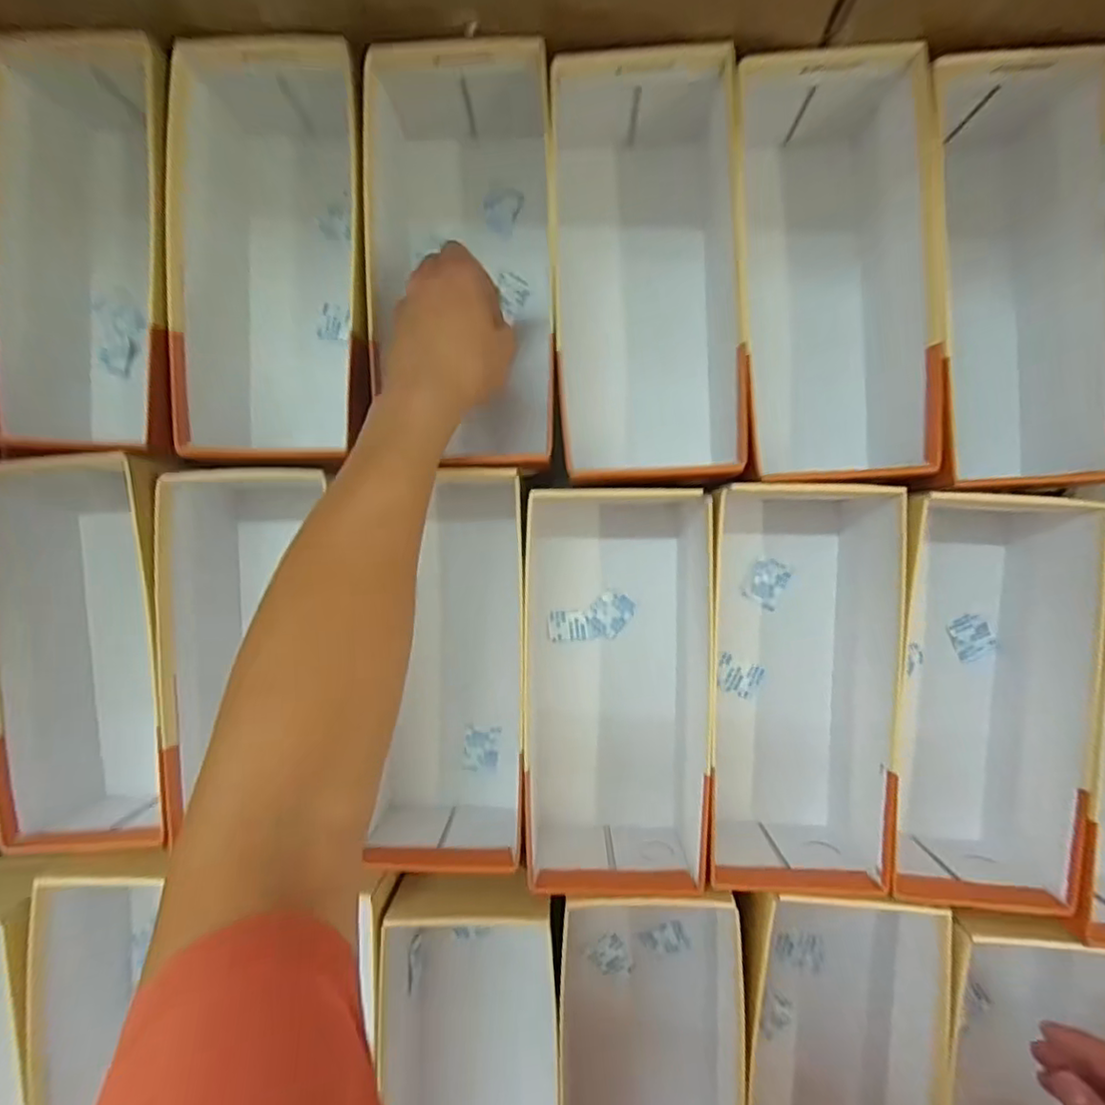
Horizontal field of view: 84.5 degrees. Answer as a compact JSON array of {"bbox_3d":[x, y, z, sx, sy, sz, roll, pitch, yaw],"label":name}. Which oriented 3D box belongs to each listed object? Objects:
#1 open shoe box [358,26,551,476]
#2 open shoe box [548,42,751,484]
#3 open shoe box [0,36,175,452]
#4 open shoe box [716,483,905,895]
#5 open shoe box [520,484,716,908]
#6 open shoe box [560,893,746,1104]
[{"bbox_3d":[-0.060,-0.207,0.452,0.135,0.090,0.266,-2,92,2],"label":"open shoe box"},{"bbox_3d":[0.068,-0.194,0.450,0.126,0.097,0.283,-2,92,2],"label":"open shoe box"},{"bbox_3d":[-0.328,-0.224,0.465,0.140,0.106,0.291,3,92,2],"label":"open shoe box"},{"bbox_3d":[0.183,0.096,0.452,0.148,0.091,0.282,0,92,2],"label":"open shoe box"},{"bbox_3d":[0.043,0.094,0.457,0.133,0.090,0.286,0,92,2],"label":"open shoe box"},{"bbox_3d":[0.072,0.384,0.466,0.126,0.092,0.286,-1,92,2],"label":"open shoe box"}]

